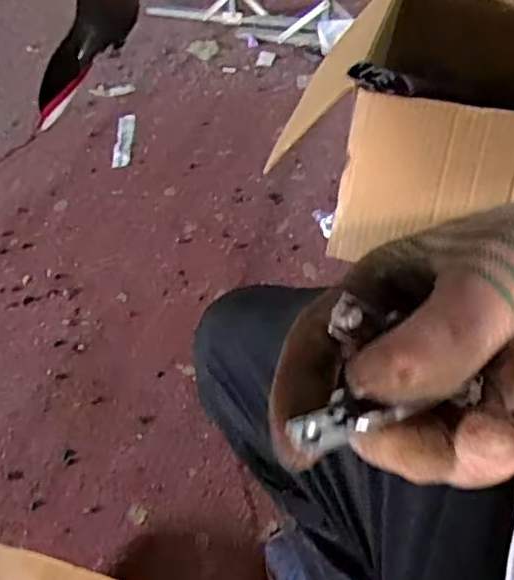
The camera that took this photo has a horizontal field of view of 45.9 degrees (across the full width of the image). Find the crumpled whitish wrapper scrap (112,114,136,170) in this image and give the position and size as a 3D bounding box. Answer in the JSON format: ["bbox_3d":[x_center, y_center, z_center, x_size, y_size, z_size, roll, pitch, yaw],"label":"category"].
[{"bbox_3d":[-0.342,-0.382,1.564,0.042,0.013,0.217,5,49,-10],"label":"crumpled whitish wrapper scrap"}]

